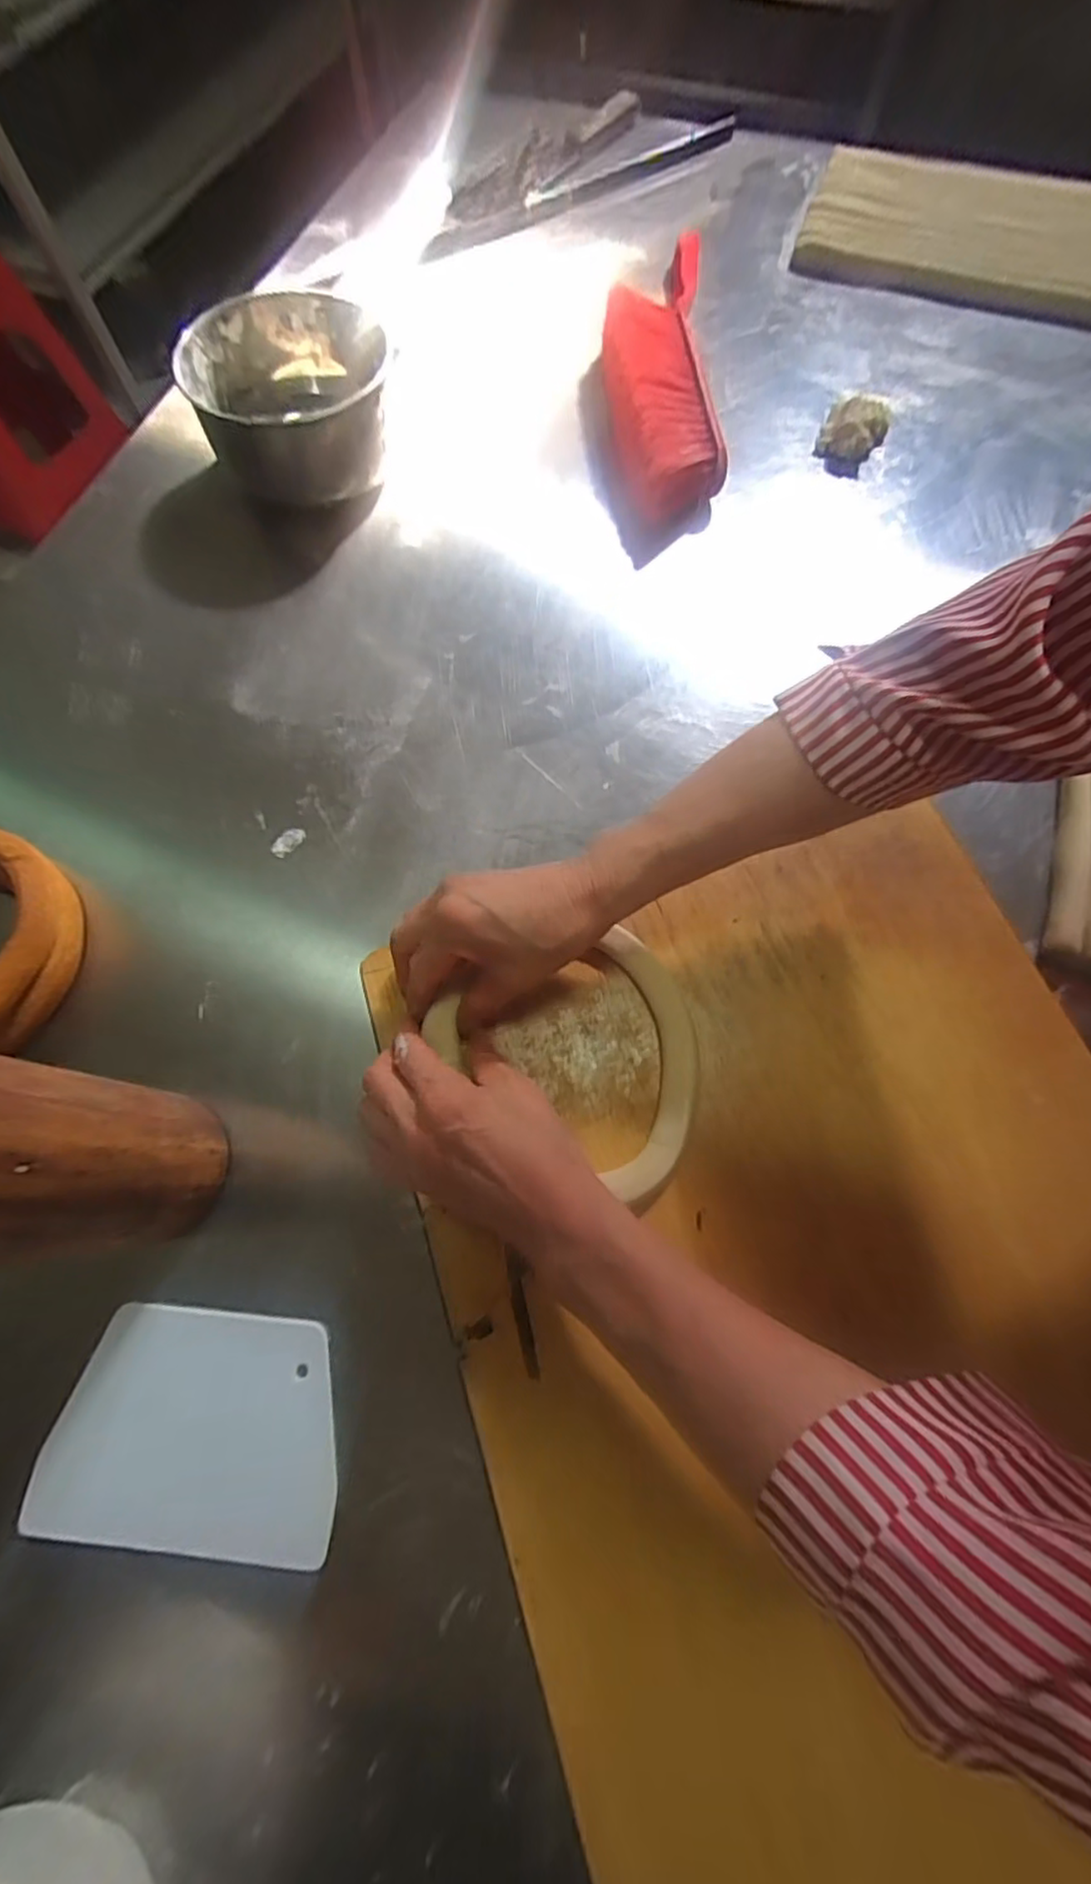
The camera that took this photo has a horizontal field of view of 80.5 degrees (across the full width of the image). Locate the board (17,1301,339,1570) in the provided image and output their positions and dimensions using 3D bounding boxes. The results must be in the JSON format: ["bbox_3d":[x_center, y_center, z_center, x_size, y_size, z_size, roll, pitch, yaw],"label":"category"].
[{"bbox_3d":[-0.176,0.246,0.327,0.146,0.005,0.102,3,71,2],"label":"board"}]

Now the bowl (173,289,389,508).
[{"bbox_3d":[-0.205,-0.438,0.530,0.152,0.077,0.164,-5,71,-1],"label":"bowl"}]

